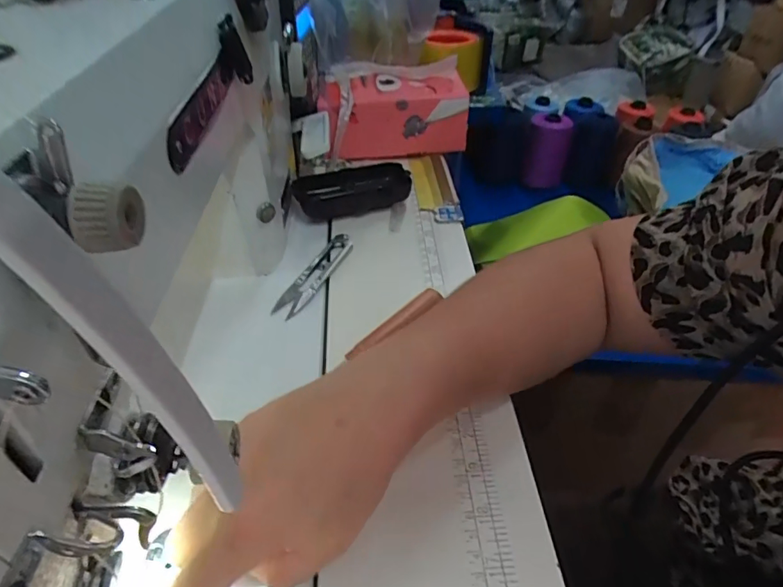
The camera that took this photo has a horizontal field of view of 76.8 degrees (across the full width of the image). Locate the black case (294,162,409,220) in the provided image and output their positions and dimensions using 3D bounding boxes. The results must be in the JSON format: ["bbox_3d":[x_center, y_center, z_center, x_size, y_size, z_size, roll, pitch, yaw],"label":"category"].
[{"bbox_3d":[-0.036,-0.100,0.472,0.107,0.021,0.050,-16,45,-19],"label":"black case"}]

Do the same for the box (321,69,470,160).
[{"bbox_3d":[0.007,-0.196,0.530,0.157,0.063,0.079,-5,43,-8],"label":"box"}]

